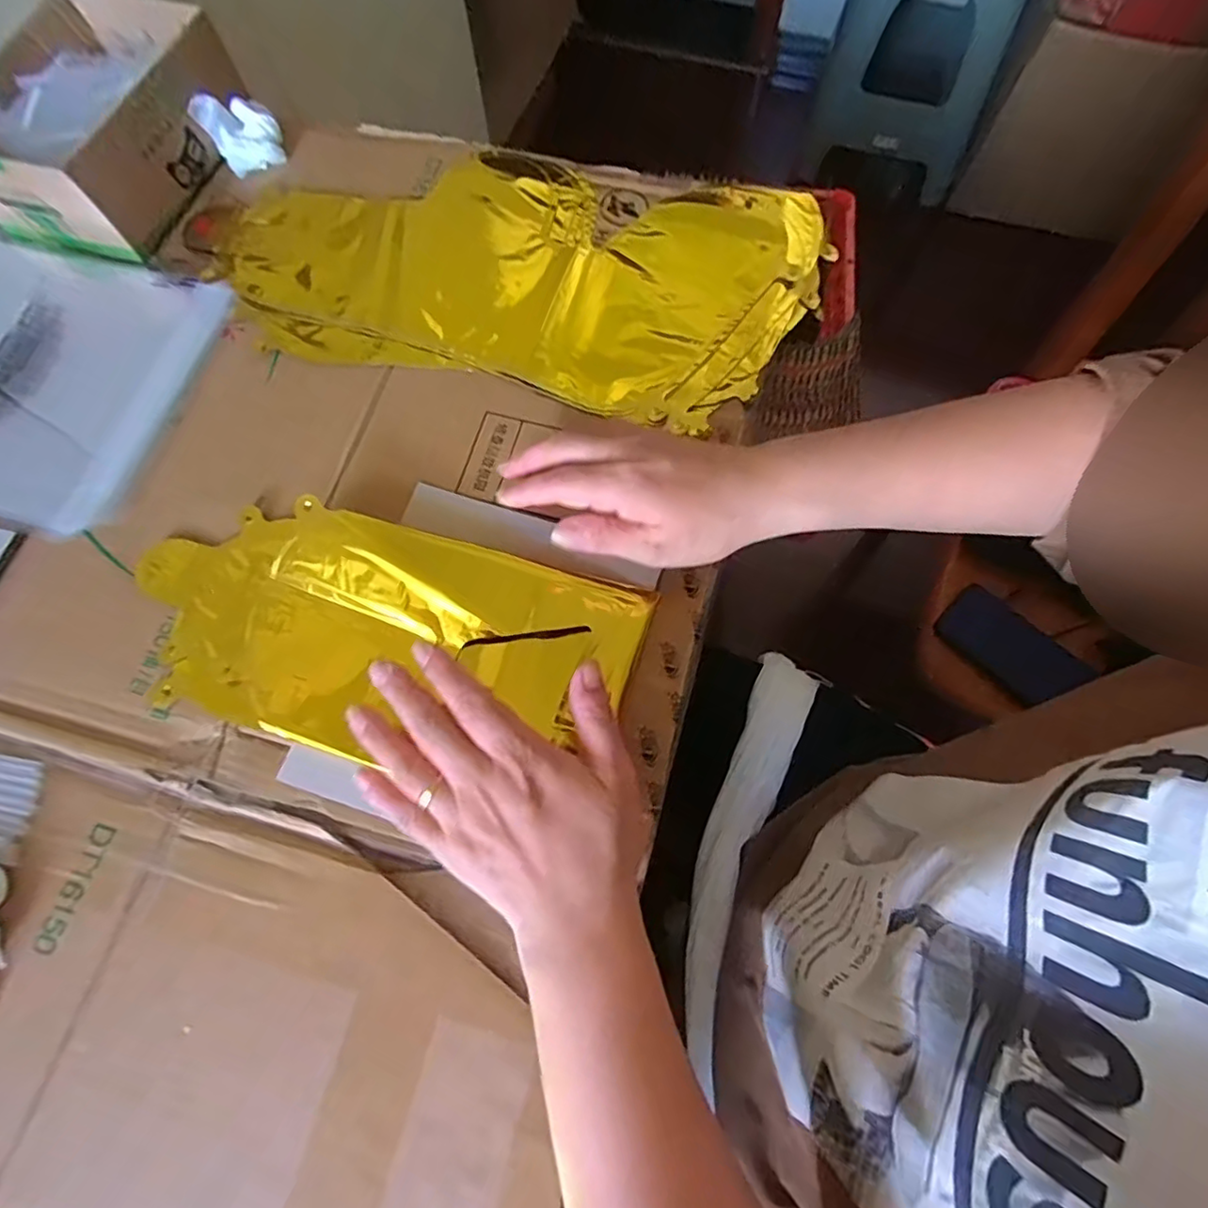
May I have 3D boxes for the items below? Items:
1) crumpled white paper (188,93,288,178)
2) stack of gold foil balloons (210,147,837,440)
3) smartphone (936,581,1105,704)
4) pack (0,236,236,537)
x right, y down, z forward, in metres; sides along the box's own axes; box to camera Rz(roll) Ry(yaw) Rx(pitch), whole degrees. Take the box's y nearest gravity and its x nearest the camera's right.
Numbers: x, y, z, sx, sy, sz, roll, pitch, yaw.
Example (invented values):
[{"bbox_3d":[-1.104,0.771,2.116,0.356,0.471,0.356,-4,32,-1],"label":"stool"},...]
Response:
[{"bbox_3d":[-0.282,-0.370,0.477,0.053,0.035,0.041,-36,74,-10],"label":"crumpled white paper"},{"bbox_3d":[-0.063,-0.244,0.450,0.421,0.021,0.212,11,72,5],"label":"stack of gold foil balloons"},{"bbox_3d":[0.454,0.049,0.683,0.154,0.006,0.074,40,92,9],"label":"smartphone"},{"bbox_3d":[-0.396,-0.161,0.429,0.211,0.013,0.209,14,72,6],"label":"pack"}]

